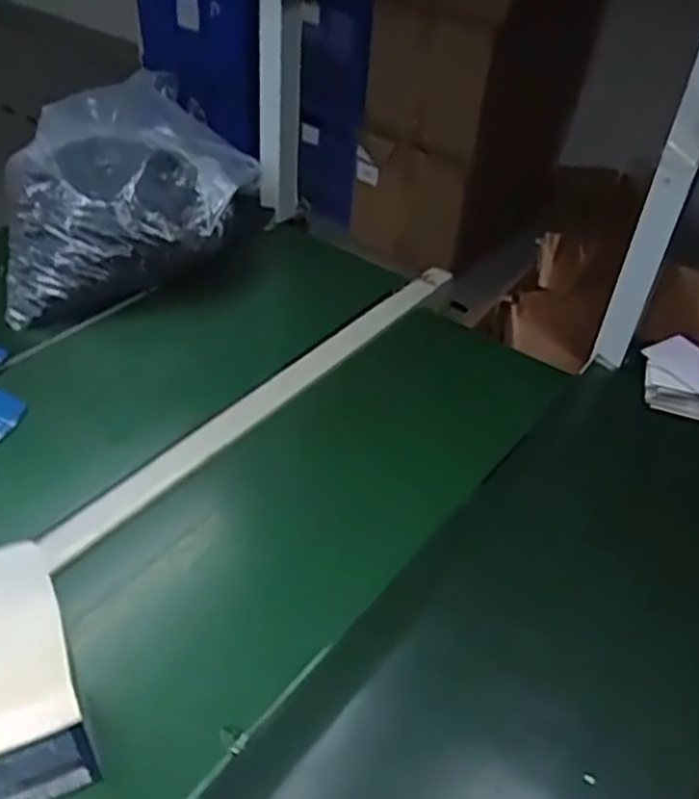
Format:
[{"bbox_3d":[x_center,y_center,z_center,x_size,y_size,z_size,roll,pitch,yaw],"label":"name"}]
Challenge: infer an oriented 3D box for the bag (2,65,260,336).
[{"bbox_3d":[-0.315,-0.296,1.068,0.375,0.166,0.312,-17,47,-19],"label":"bag"}]

